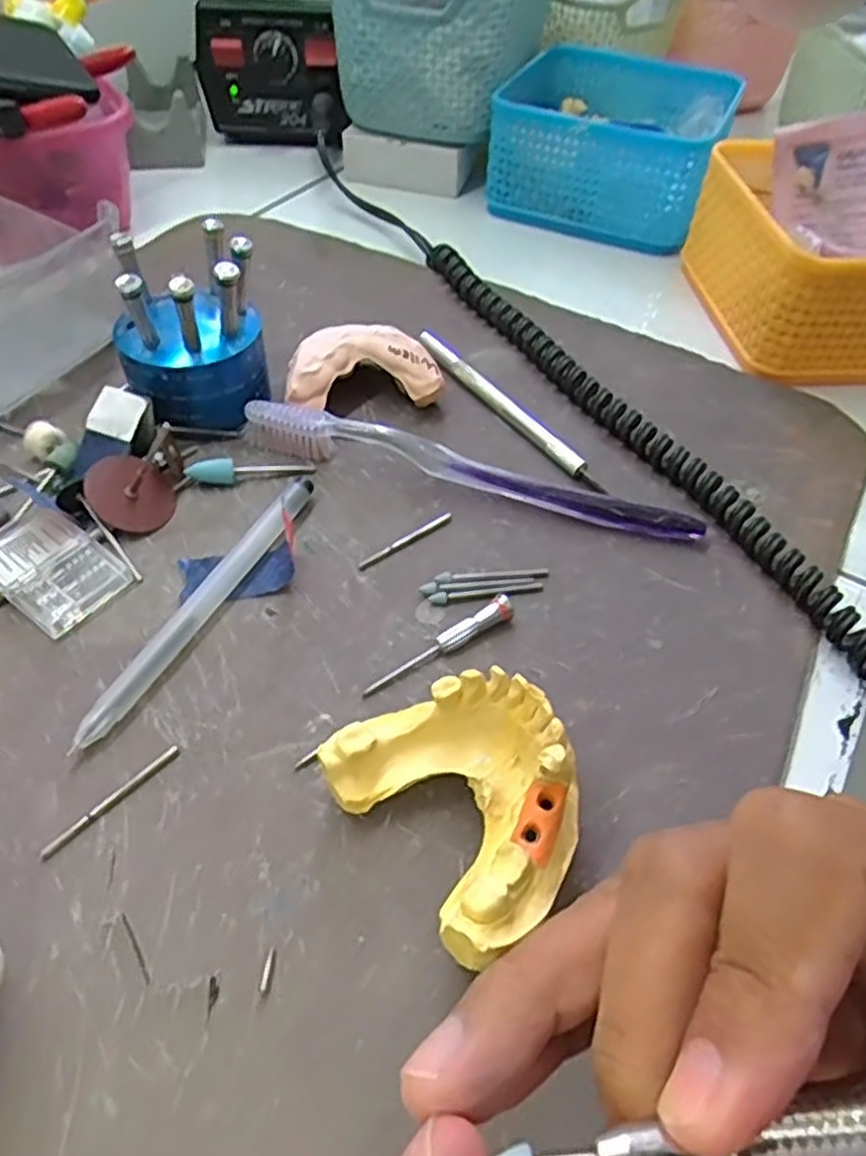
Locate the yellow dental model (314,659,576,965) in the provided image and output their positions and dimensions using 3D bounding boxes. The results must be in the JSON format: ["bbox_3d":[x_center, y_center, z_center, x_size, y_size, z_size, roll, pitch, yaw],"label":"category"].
[{"bbox_3d":[0.009,0.058,0.204,0.053,0.039,0.068,-26,57,-23],"label":"yellow dental model"}]

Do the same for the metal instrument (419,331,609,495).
[{"bbox_3d":[0.032,-0.076,0.341,0.007,0.009,0.126,-28,57,-24],"label":"metal instrument"}]

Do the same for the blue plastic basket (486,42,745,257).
[{"bbox_3d":[0.110,-0.274,0.480,0.133,0.059,0.126,20,52,13],"label":"blue plastic basket"}]

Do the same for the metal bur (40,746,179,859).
[{"bbox_3d":[-0.091,0.063,0.217,0.004,0.004,0.044,35,56,23],"label":"metal bur"}]

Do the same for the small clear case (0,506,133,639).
[{"bbox_3d":[-0.133,-0.003,0.266,0.045,0.011,0.033,30,55,20],"label":"small clear case"}]

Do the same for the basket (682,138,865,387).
[{"bbox_3d":[0.212,-0.166,0.396,0.131,0.063,0.134,-7,51,-9],"label":"basket"}]

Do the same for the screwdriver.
[{"bbox_3d":[0.002,0.022,0.255,0.058,0.010,0.006,-24,56,-22],"label":"screwdriver"}]

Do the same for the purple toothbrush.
[{"bbox_3d":[0.012,-0.042,0.304,0.185,0.018,0.013,16,51,9],"label":"purple toothbrush"}]

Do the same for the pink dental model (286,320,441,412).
[{"bbox_3d":[-0.032,-0.089,0.337,0.065,0.028,0.040,-10,51,-12],"label":"pink dental model"}]

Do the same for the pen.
[{"bbox_3d":[-0.079,0.007,0.263,0.012,0.009,0.124,22,52,14],"label":"pen"}]

